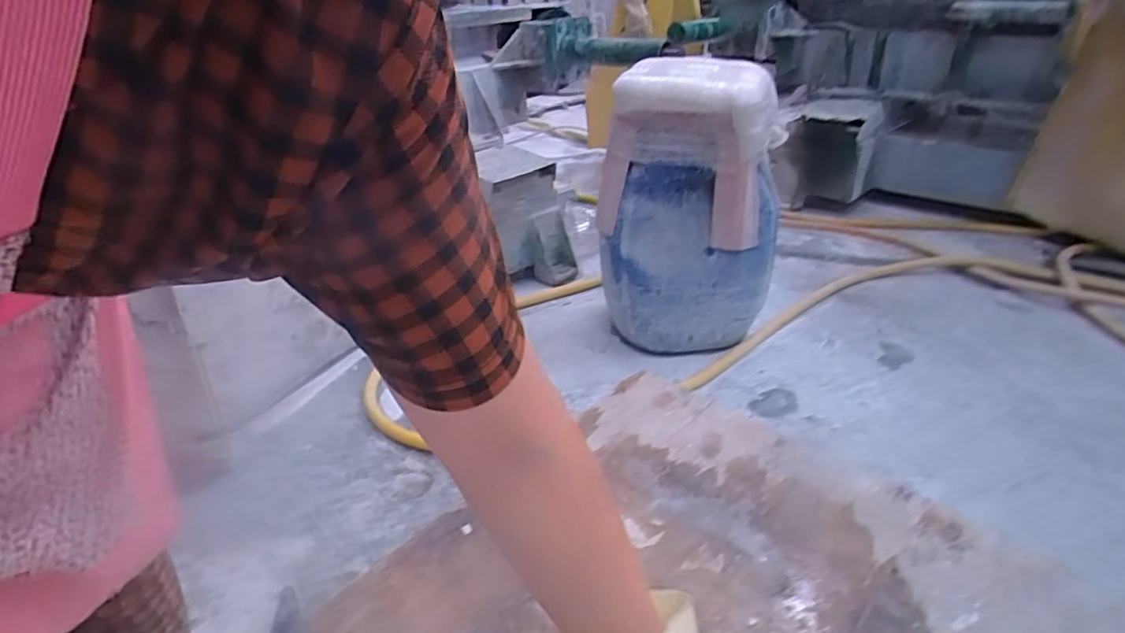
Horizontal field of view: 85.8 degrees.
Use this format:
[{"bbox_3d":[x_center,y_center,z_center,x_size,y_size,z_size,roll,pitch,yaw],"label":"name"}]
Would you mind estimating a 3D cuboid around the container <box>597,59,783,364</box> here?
[{"bbox_3d":[0.288,-0.235,1.442,0.386,0.646,0.281,-6,28,-8],"label":"container"}]

